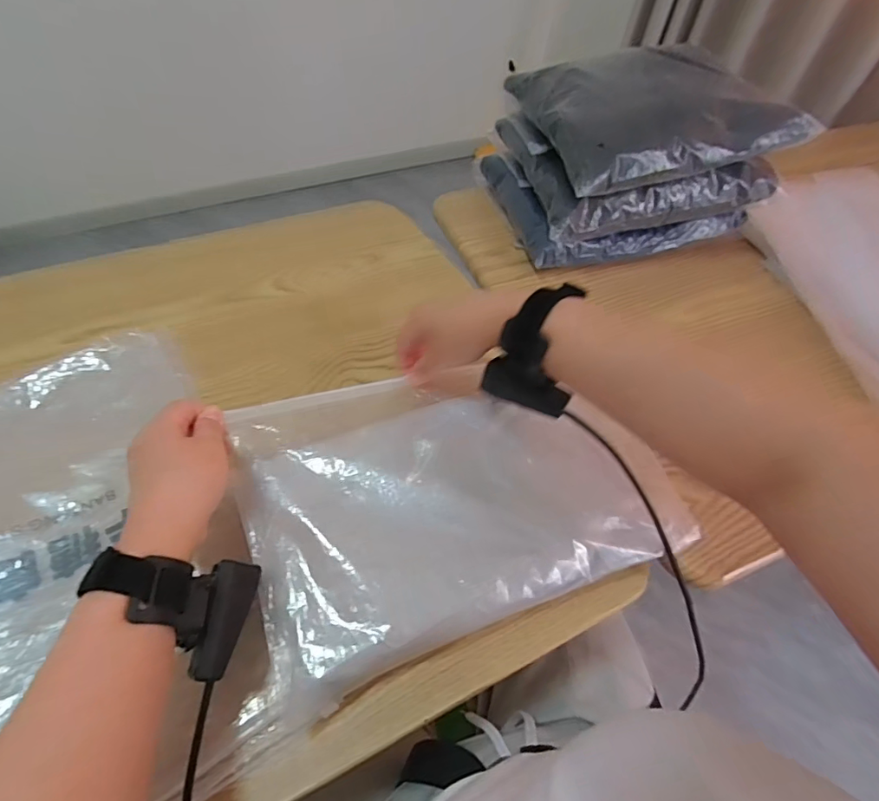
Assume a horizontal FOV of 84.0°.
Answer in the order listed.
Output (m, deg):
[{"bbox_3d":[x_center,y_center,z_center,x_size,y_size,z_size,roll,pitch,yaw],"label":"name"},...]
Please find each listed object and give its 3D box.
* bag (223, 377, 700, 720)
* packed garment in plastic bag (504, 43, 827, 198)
[{"bbox_3d":[0.017,0.060,0.402,0.327,0.037,0.226,-17,58,-16],"label":"bag"},{"bbox_3d":[0.244,-0.334,0.572,0.271,0.072,0.216,-9,56,-12],"label":"packed garment in plastic bag"}]

